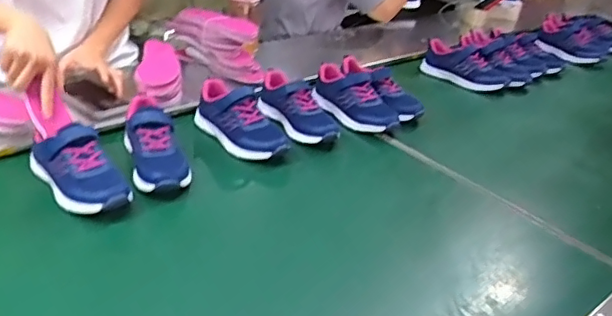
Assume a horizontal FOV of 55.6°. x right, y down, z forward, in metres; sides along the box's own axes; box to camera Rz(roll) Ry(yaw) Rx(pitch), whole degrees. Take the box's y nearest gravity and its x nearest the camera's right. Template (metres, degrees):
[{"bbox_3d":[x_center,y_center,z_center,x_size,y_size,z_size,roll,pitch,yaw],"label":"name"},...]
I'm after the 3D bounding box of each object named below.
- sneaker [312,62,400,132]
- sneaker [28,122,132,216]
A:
[{"bbox_3d":[0.101,-0.124,1.209,0.087,0.096,0.215,-20,38,-40],"label":"sneaker"},{"bbox_3d":[-0.340,0.014,0.868,0.092,0.083,0.184,-17,37,-37],"label":"sneaker"}]

